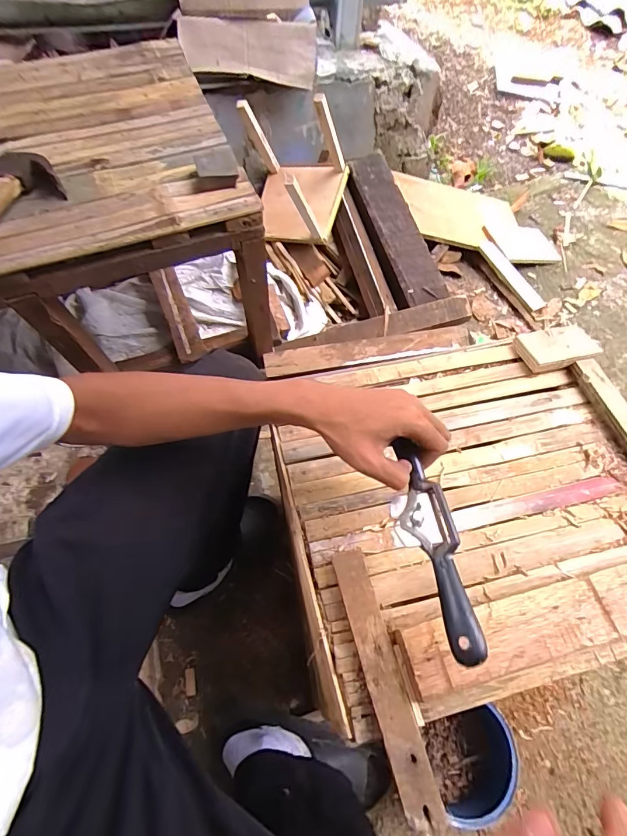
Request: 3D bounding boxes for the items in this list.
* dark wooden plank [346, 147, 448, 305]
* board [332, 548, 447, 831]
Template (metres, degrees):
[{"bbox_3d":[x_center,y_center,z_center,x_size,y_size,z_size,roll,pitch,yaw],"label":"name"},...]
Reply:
[{"bbox_3d":[0.204,-0.526,1.102,0.140,0.048,0.535,-19,79,-12],"label":"dark wooden plank"},{"bbox_3d":[0.059,0.218,0.361,0.030,0.013,0.203,-12,61,-9],"label":"board"}]

